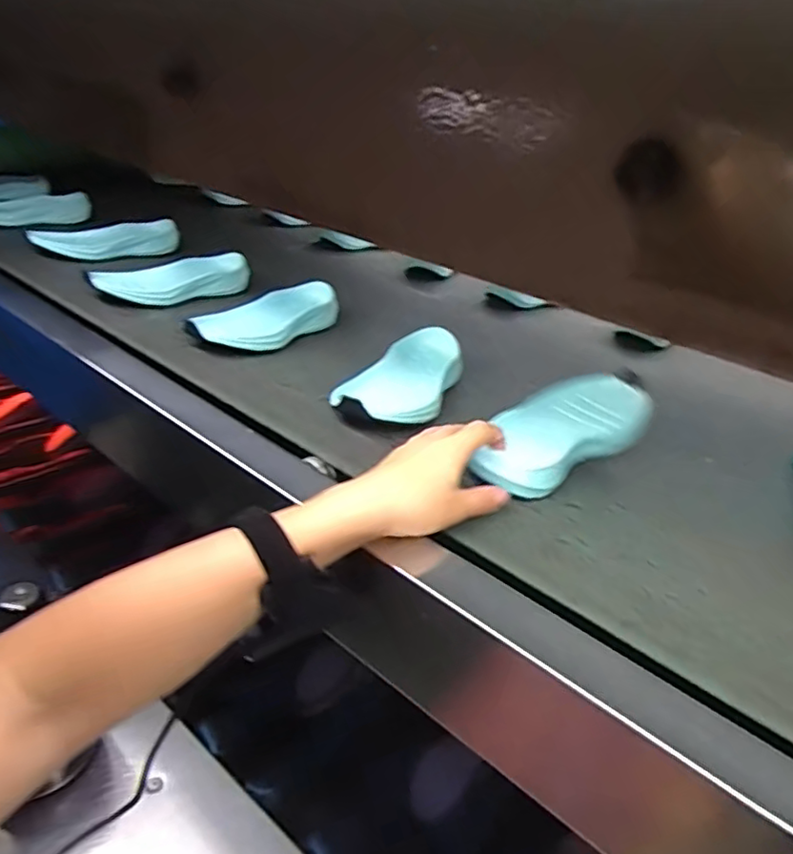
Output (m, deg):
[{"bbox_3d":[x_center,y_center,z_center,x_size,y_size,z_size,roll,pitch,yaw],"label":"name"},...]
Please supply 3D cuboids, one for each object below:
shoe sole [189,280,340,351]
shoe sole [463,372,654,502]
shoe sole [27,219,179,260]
[{"bbox_3d":[-0.145,-0.120,0.722,0.081,0.048,0.179,26,33,29],"label":"shoe sole"},{"bbox_3d":[0.139,0.005,0.538,0.083,0.040,0.208,29,41,35],"label":"shoe sole"},{"bbox_3d":[-0.427,-0.275,0.933,0.205,0.035,0.068,-8,33,-28],"label":"shoe sole"}]

